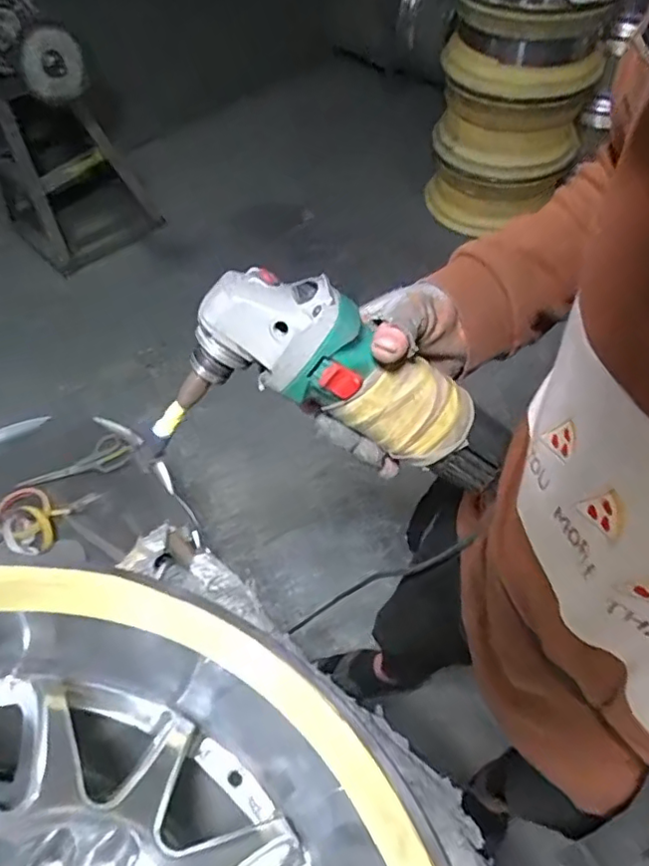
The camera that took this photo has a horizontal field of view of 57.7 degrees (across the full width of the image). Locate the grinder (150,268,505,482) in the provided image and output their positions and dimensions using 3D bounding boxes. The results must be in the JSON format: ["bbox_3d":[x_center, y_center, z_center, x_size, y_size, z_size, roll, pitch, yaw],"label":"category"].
[{"bbox_3d":[0.016,-0.021,0.409,0.229,0.132,0.077,25,51,-17],"label":"grinder"}]

